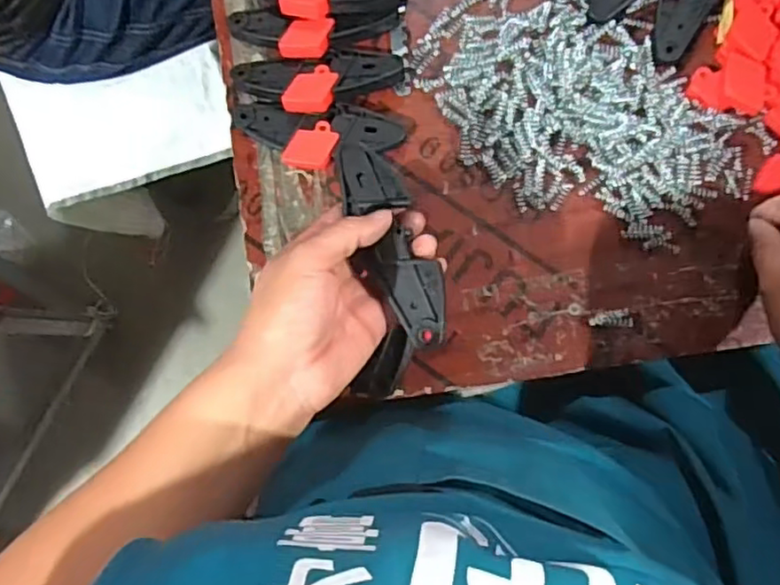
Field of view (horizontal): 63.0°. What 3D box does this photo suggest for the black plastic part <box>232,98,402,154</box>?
[{"bbox_3d":[-0.054,-0.123,0.472,0.128,0.012,0.035,8,85,6],"label":"black plastic part"}]

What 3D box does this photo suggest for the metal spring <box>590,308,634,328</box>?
[{"bbox_3d":[0.154,0.017,0.443,0.028,0.009,0.013,4,85,5],"label":"metal spring"}]

